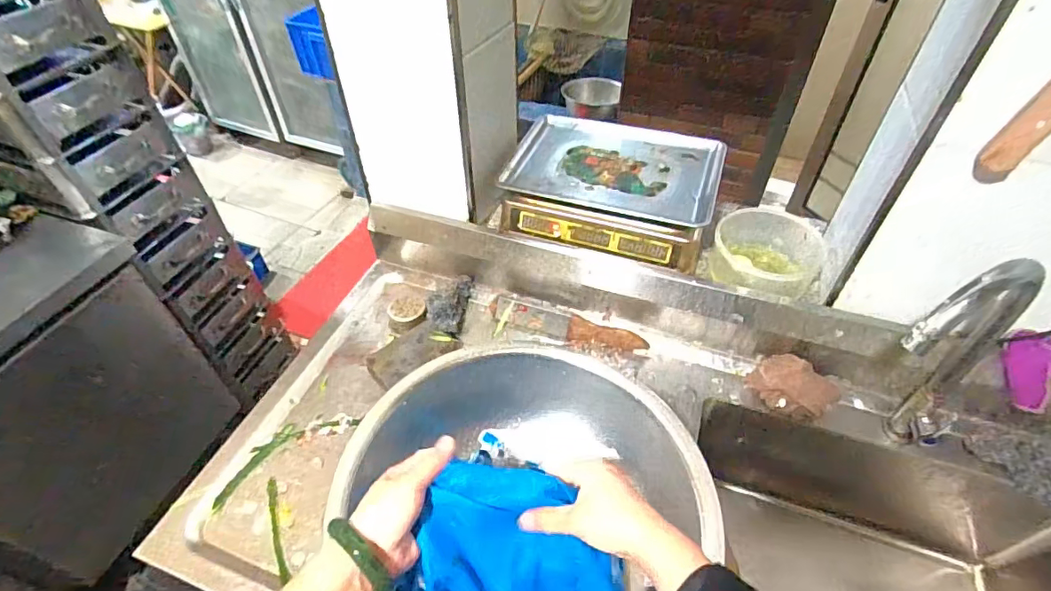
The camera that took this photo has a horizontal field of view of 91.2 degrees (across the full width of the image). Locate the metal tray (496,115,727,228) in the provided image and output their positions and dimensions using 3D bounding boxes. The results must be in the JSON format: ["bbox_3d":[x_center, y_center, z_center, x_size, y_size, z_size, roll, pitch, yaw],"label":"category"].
[{"bbox_3d":[0.154,-0.226,0.876,0.337,0.027,0.253,14,49,14],"label":"metal tray"}]

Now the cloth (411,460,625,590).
[{"bbox_3d":[-0.003,0.261,0.466,0.180,0.156,0.148,11,48,11],"label":"cloth"}]

